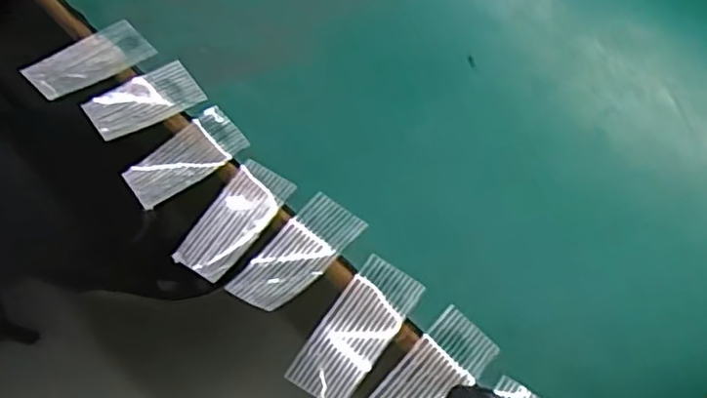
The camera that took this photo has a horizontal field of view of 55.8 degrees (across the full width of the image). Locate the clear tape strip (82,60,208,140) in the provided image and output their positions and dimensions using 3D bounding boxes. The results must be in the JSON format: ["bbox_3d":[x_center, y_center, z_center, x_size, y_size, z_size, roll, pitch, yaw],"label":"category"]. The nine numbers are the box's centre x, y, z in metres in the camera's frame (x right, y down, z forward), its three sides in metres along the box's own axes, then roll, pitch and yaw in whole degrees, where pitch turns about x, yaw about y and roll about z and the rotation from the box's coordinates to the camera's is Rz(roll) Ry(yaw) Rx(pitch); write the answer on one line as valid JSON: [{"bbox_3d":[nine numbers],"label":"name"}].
[{"bbox_3d":[-0.075,-0.035,0.241,0.038,0.010,0.020,-29,71,-12],"label":"clear tape strip"}]

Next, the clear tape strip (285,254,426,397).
[{"bbox_3d":[0.001,0.041,0.207,0.020,0.004,0.046,34,71,12],"label":"clear tape strip"}]

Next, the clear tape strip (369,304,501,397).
[{"bbox_3d":[0.024,0.053,0.200,0.020,0.008,0.042,41,71,17],"label":"clear tape strip"}]

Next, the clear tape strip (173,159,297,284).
[{"bbox_3d":[-0.040,0.007,0.228,0.021,0.004,0.046,27,57,10],"label":"clear tape strip"}]

